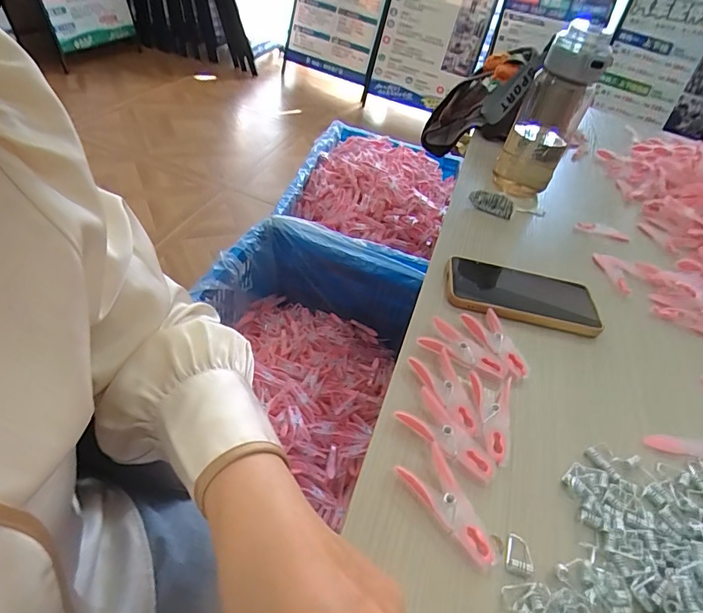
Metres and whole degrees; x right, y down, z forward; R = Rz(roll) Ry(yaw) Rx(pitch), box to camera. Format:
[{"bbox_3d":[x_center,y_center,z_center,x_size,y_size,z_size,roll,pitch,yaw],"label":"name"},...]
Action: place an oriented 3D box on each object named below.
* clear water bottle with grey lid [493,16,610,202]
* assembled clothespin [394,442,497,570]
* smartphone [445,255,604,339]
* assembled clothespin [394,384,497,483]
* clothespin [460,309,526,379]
[{"bbox_3d":[0.266,-0.256,0.625,0.086,0.208,0.086,24,44,11],"label":"clear water bottle with grey lid"},{"bbox_3d":[0.065,0.129,0.298,0.034,0.013,0.076,-16,50,-29],"label":"assembled clothespin"},{"bbox_3d":[0.176,-0.013,0.481,0.157,0.011,0.078,10,44,-4],"label":"smartphone"},{"bbox_3d":[0.070,0.095,0.335,0.034,0.014,0.075,-25,55,-35],"label":"assembled clothespin"},{"bbox_3d":[0.129,0.032,0.418,0.037,0.012,0.079,0,44,-14],"label":"clothespin"}]

